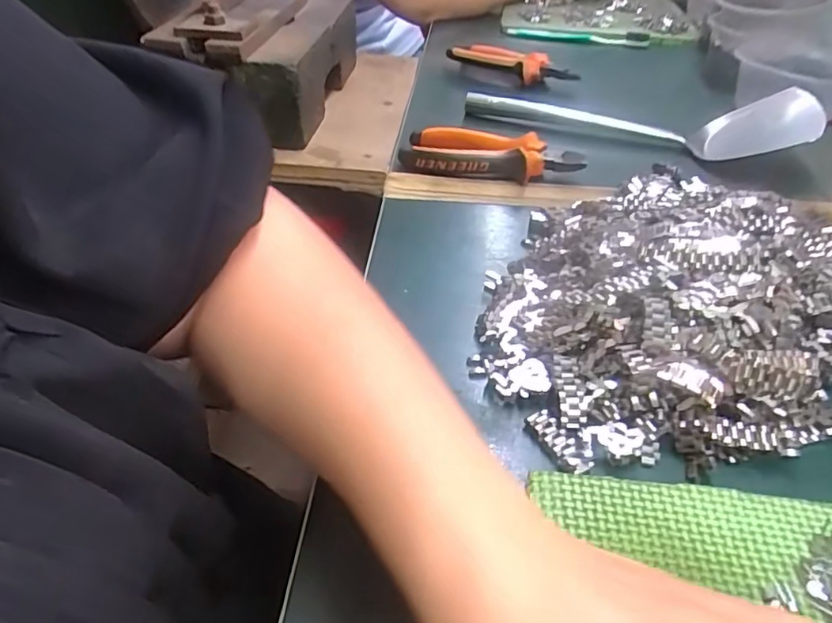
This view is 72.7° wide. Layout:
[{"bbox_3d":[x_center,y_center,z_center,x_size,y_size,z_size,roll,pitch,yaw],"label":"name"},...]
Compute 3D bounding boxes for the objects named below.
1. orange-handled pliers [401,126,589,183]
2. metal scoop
[{"bbox_3d":[0.064,-0.135,0.483,0.147,0.031,0.056,6,42,4],"label":"orange-handled pliers"},{"bbox_3d":[0.207,-0.196,0.540,0.296,0.051,0.102,20,45,19],"label":"metal scoop"}]

